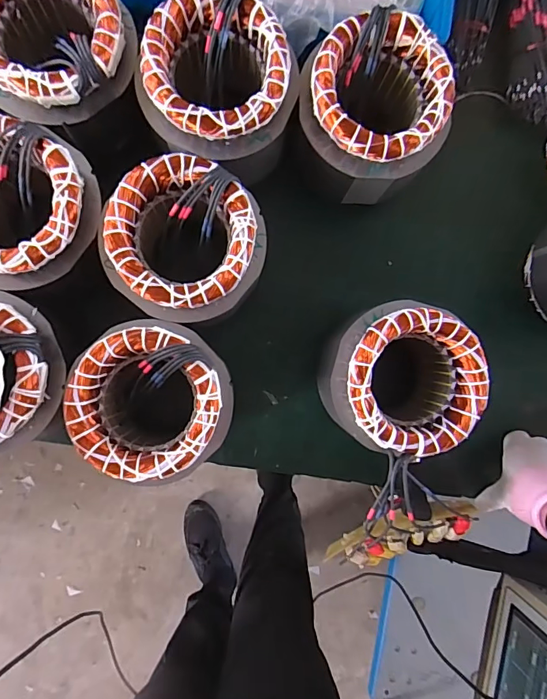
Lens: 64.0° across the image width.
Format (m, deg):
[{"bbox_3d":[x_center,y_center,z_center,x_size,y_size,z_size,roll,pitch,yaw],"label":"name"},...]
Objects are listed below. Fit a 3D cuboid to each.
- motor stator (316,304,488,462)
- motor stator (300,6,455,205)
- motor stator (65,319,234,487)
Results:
[{"bbox_3d":[0.129,0.031,0.450,0.138,0.133,0.142,-6,89,-4],"label":"motor stator"},{"bbox_3d":[0.097,-0.229,0.440,0.134,0.113,0.124,0,89,-4],"label":"motor stator"},{"bbox_3d":[-0.110,0.045,0.444,0.134,0.147,0.133,0,89,-4],"label":"motor stator"}]

